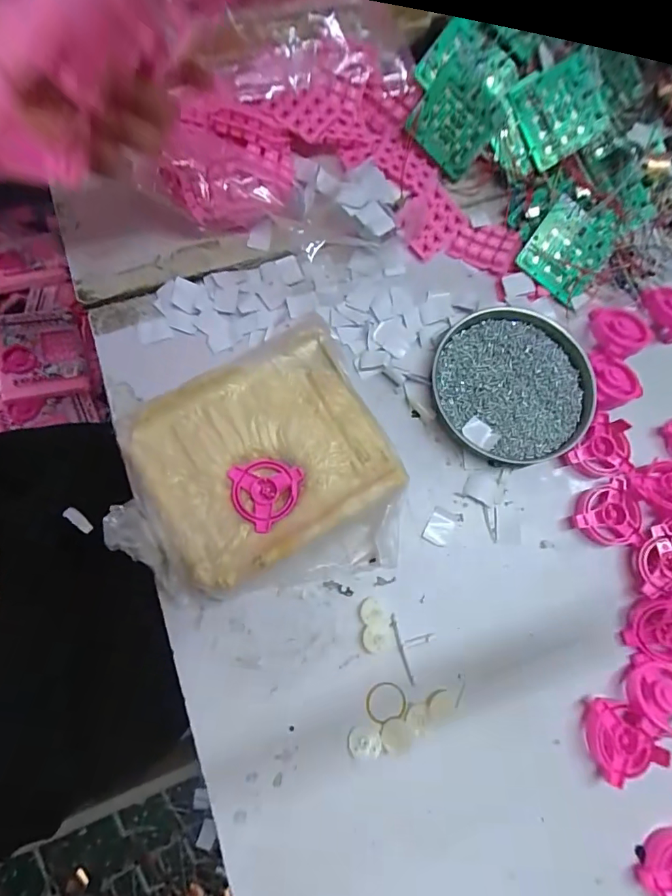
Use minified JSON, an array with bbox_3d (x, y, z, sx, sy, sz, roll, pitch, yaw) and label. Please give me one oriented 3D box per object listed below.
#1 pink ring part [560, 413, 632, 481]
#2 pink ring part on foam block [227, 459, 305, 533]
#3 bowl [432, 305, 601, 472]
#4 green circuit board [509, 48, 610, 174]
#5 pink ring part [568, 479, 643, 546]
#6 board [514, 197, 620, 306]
[{"bbox_3d":[0.226,0.003,0.380,0.048,0.024,0.051,40,78,7],"label":"pink ring part"},{"bbox_3d":[-0.058,0.036,0.352,0.055,0.007,0.054,15,76,2],"label":"pink ring part on foam block"},{"bbox_3d":[0.154,-0.054,0.391,0.135,0.018,0.131,0,76,-2],"label":"bowl"},{"bbox_3d":[0.201,-0.303,0.407,0.069,0.010,0.073,-25,100,15],"label":"green circuit board"},{"bbox_3d":[0.218,0.053,0.370,0.051,0.018,0.053,0,76,-2],"label":"pink ring part"},{"bbox_3d":[0.213,-0.183,0.413,0.068,0.006,0.085,38,93,-7],"label":"board"}]

